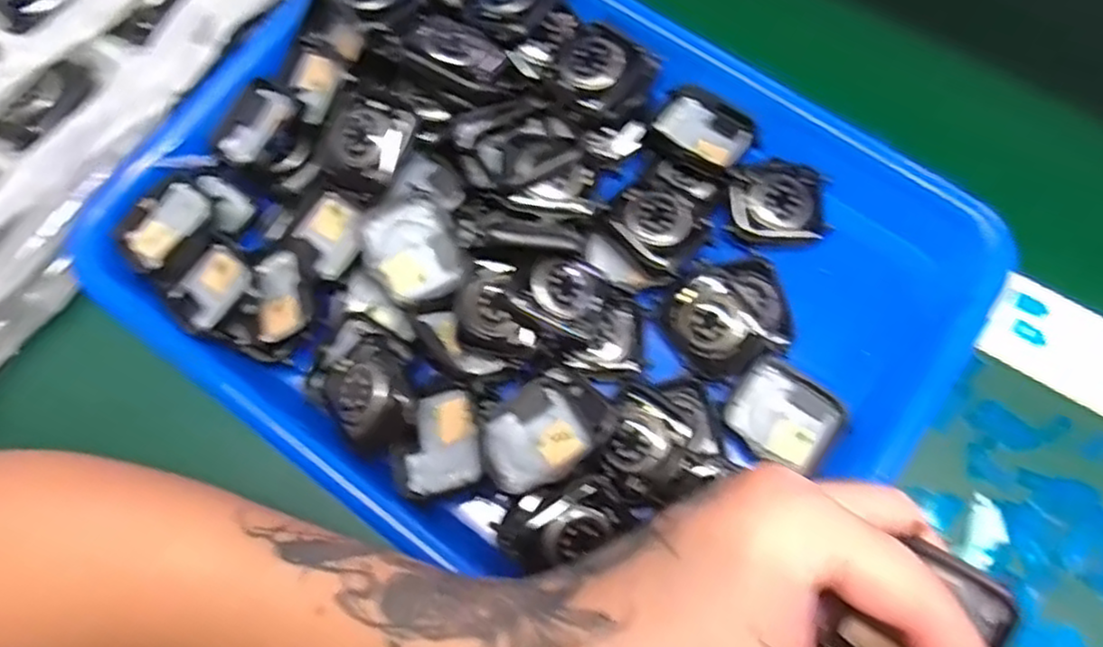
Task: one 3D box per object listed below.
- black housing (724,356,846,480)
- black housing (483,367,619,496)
[{"bbox_3d":[0.095,0.039,0.292,0.043,0.008,0.036,35,77,11],"label":"black housing"},{"bbox_3d":[-0.003,0.042,0.282,0.052,0.013,0.038,-38,76,-9],"label":"black housing"}]

